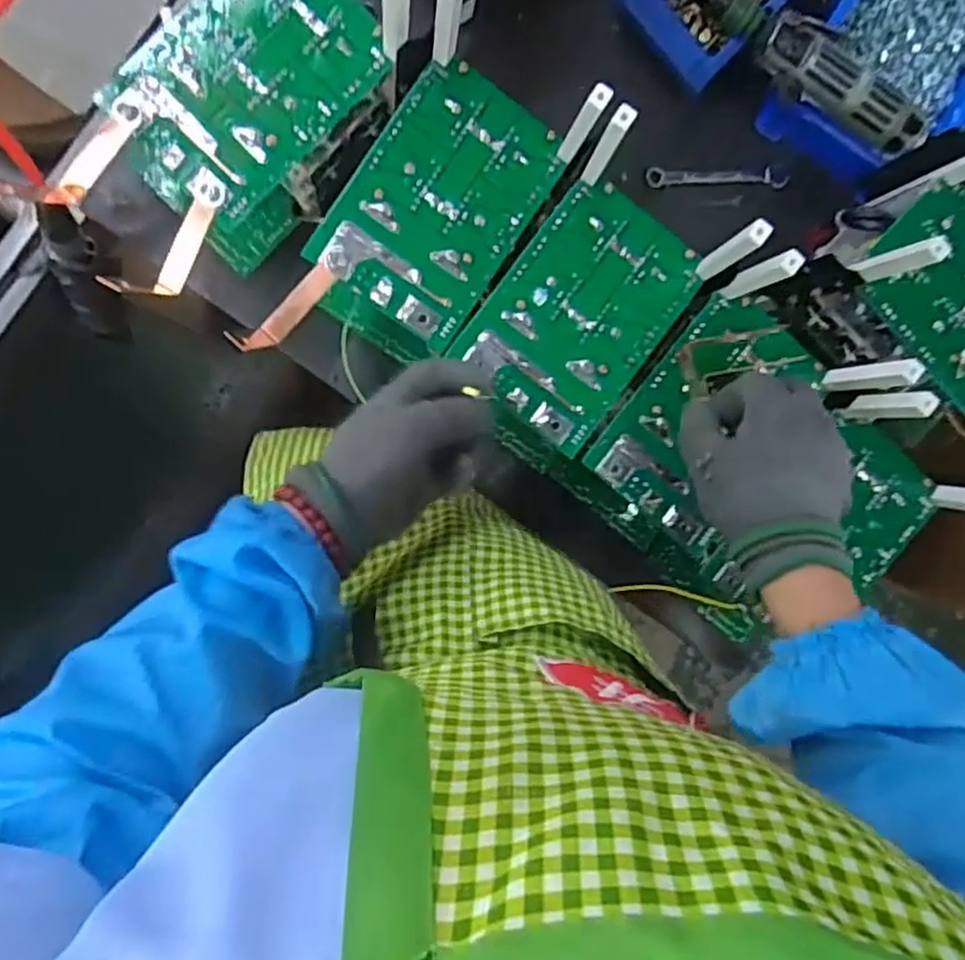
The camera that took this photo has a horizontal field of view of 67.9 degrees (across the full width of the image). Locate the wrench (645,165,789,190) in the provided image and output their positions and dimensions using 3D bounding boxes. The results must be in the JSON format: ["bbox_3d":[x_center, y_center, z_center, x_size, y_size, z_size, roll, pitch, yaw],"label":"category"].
[{"bbox_3d":[0.205,-0.264,0.626,0.122,0.012,0.017,0,95,-6],"label":"wrench"}]

